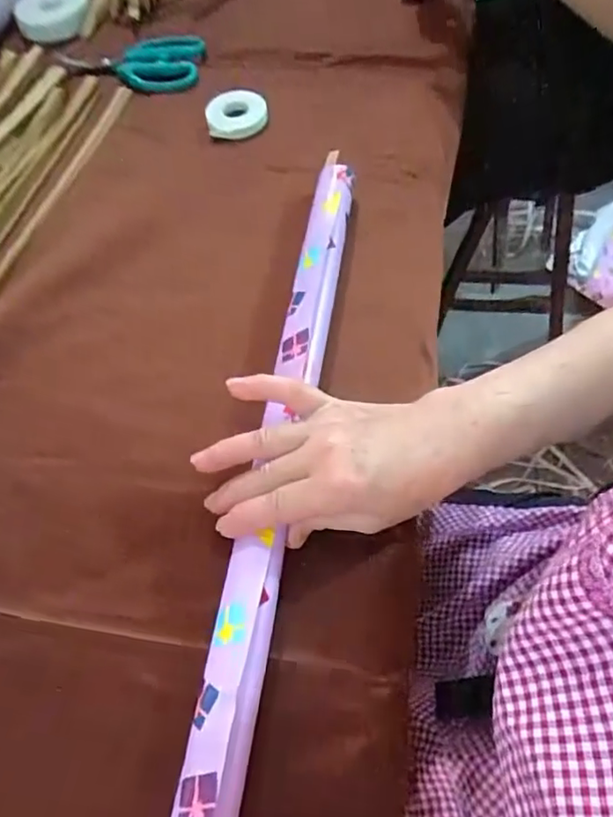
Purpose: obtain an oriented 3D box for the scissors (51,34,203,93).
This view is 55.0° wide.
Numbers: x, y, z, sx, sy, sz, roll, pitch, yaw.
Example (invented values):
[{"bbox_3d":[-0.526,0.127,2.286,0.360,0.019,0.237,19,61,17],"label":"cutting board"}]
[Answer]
[{"bbox_3d":[-0.183,-0.362,0.623,0.150,0.019,0.075,-9,61,-1],"label":"scissors"}]

